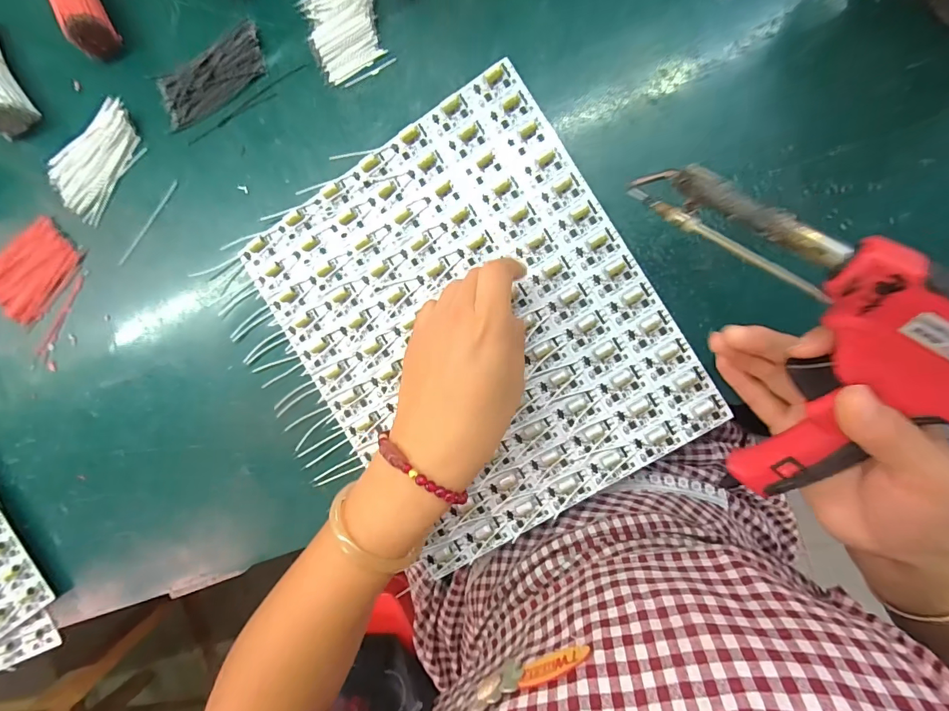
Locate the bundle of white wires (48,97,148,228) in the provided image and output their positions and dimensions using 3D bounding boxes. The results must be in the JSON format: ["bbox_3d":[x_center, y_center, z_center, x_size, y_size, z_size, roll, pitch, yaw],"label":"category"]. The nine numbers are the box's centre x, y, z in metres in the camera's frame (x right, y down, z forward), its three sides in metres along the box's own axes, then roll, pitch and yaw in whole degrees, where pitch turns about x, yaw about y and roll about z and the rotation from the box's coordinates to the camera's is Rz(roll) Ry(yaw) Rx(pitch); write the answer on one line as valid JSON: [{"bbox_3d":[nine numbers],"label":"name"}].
[{"bbox_3d":[-0.296,-0.153,0.335,0.085,0.008,0.058,-40,90,7],"label":"bundle of white wires"}]

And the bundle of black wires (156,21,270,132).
[{"bbox_3d":[-0.196,-0.206,0.318,0.090,0.009,0.039,-27,92,7],"label":"bundle of black wires"}]

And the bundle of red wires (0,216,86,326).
[{"bbox_3d":[-0.361,-0.068,0.346,0.052,0.011,0.083,44,97,0],"label":"bundle of red wires"}]

